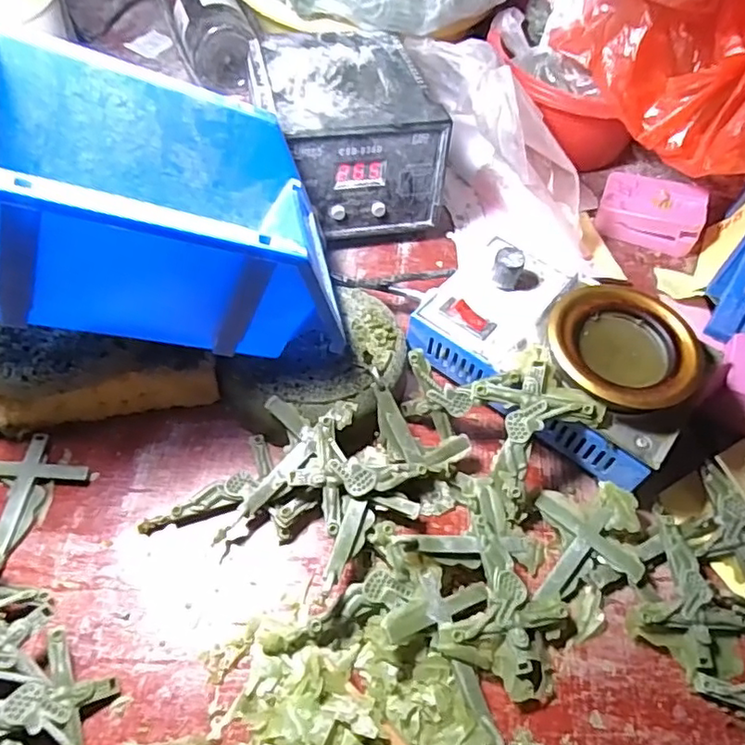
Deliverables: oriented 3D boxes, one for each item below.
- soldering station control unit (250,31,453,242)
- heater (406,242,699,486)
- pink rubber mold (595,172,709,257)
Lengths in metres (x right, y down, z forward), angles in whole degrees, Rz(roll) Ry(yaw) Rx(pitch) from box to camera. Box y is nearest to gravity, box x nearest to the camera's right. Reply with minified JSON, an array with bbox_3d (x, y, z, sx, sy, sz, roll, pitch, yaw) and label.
[{"bbox_3d":[-0.019,-0.172,0.419,0.111,0.077,0.135,-7,56,-9],"label":"soldering station control unit"},{"bbox_3d":[0.106,-0.015,0.345,0.151,0.060,0.095,33,59,17],"label":"heater"},{"bbox_3d":[0.205,-0.120,0.444,0.070,0.027,0.047,18,56,8],"label":"pink rubber mold"}]

